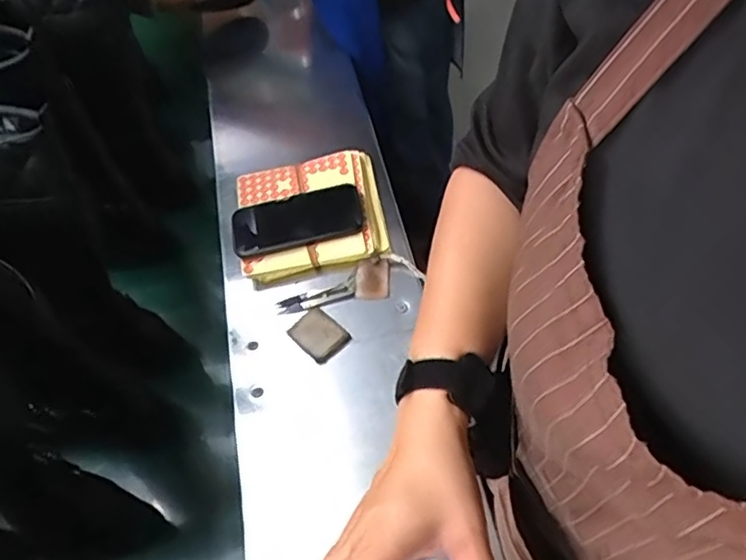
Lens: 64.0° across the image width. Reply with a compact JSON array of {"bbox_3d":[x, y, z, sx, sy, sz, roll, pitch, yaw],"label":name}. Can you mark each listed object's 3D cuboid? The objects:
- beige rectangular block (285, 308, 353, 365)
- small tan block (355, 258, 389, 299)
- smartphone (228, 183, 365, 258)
[{"bbox_3d":[-0.066,0.066,0.722,0.051,0.011,0.069,-38,63,-19],"label":"beige rectangular block"},{"bbox_3d":[-0.002,-0.002,0.751,0.041,0.020,0.052,-2,58,2],"label":"small tan block"},{"bbox_3d":[-0.103,-0.082,0.795,0.172,0.014,0.098,-13,52,-2],"label":"smartphone"}]

